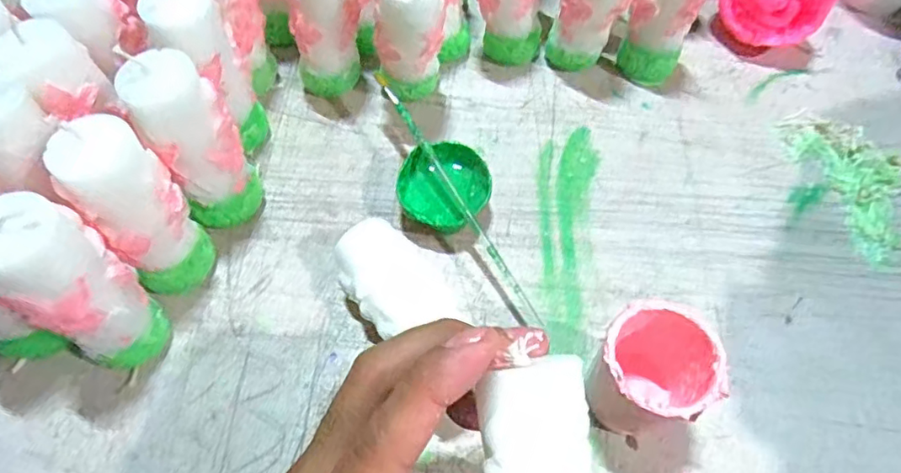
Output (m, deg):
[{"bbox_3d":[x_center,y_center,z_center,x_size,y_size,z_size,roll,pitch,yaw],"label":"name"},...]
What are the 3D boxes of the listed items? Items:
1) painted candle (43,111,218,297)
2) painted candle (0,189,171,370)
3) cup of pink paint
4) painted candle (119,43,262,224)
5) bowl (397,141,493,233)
[{"bbox_3d":[-0.152,-0.009,0.291,0.034,0.109,0.041,33,64,17],"label":"painted candle"},{"bbox_3d":[-0.169,0.026,0.270,0.039,0.109,0.042,32,63,16],"label":"painted candle"},{"bbox_3d":[0.092,0.068,0.276,0.052,0.064,0.049,1,59,-1],"label":"cup of pink paint"},{"bbox_3d":[-0.135,-0.046,0.315,0.040,0.106,0.037,-35,66,-20],"label":"painted candle"},{"bbox_3d":[-0.004,-0.027,0.351,0.051,0.030,0.053,1,59,-1],"label":"bowl"}]

